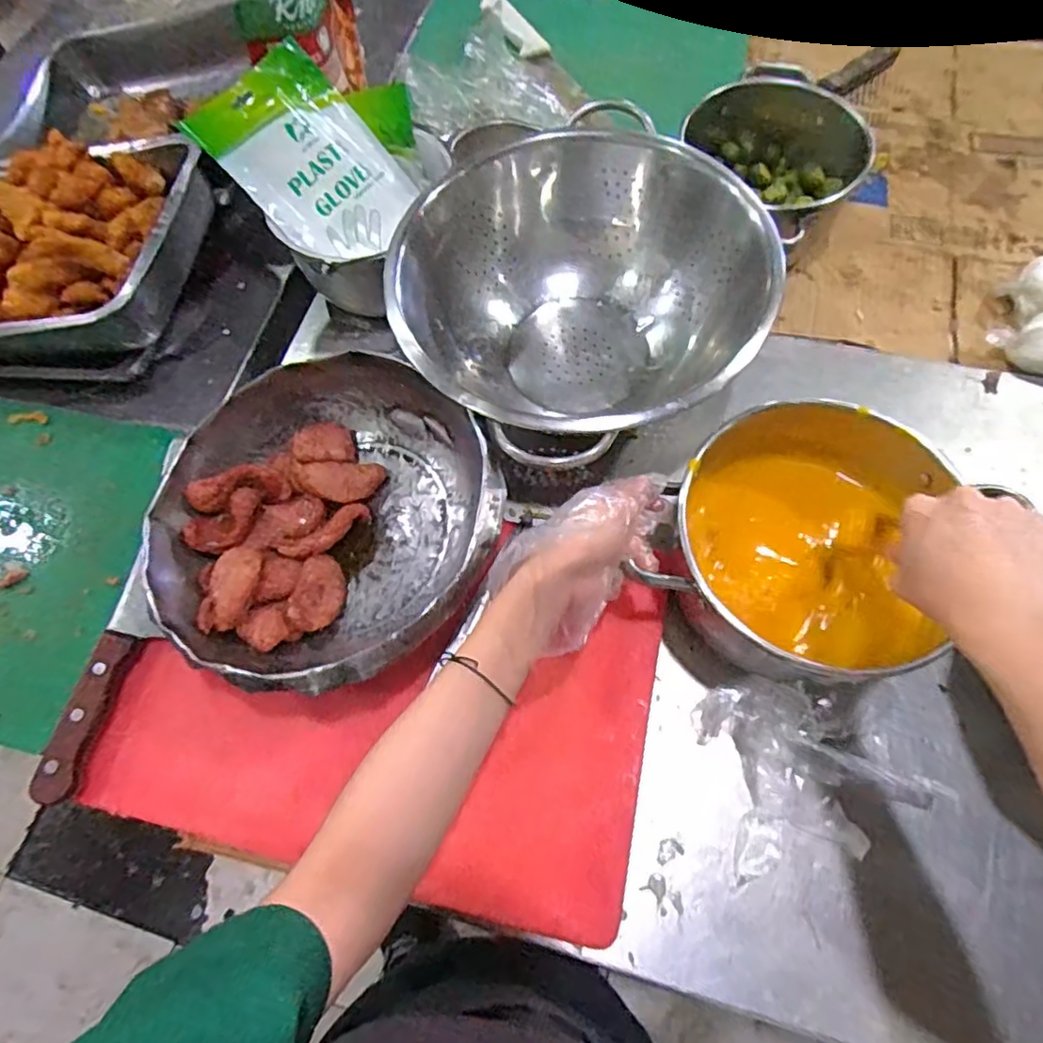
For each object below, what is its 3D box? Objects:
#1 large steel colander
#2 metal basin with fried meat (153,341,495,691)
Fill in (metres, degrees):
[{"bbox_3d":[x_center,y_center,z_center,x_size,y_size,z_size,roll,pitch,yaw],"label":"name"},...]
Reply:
[{"bbox_3d":[0.042,-0.190,0.566,0.280,0.144,0.308,-2,67,4],"label":"large steel colander"},{"bbox_3d":[-0.154,0.004,0.509,0.269,0.125,0.257,-2,67,4],"label":"metal basin with fried meat"}]

